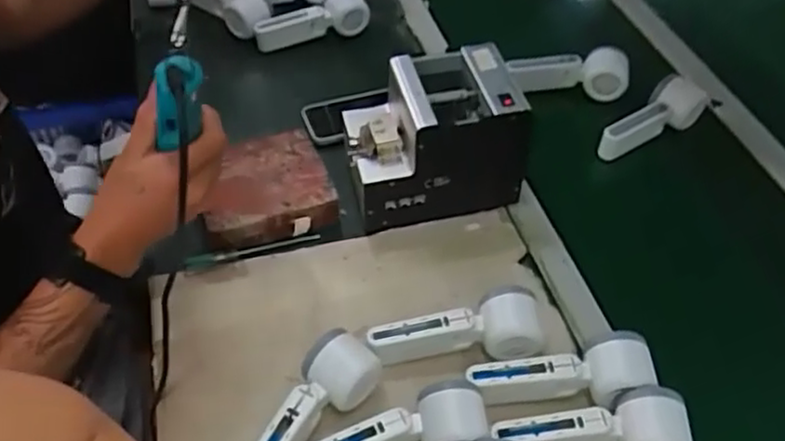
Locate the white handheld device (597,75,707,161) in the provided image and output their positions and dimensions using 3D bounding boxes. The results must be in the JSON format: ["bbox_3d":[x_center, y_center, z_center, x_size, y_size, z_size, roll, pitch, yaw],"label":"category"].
[{"bbox_3d":[0.321,-0.126,0.883,0.148,0.070,0.040,-30,54,-8],"label":"white handheld device"}]

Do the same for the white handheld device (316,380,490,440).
[{"bbox_3d":[0.000,0.189,0.608,0.166,0.053,0.059,-9,48,-11],"label":"white handheld device"}]

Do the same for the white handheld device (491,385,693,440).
[{"bbox_3d":[0.171,0.186,0.598,0.156,0.055,0.055,-4,48,-7],"label":"white handheld device"}]

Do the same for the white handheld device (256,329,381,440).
[{"bbox_3d":[-0.069,0.173,0.616,0.061,0.043,0.165,21,50,16],"label":"white handheld device"}]

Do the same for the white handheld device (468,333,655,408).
[{"bbox_3d":[0.153,0.143,0.638,0.163,0.042,0.058,-10,47,8],"label":"white handheld device"}]

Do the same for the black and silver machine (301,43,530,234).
[{"bbox_3d":[0.043,-0.093,0.791,0.180,0.152,0.123,-9,48,-11],"label":"black and silver machine"}]

